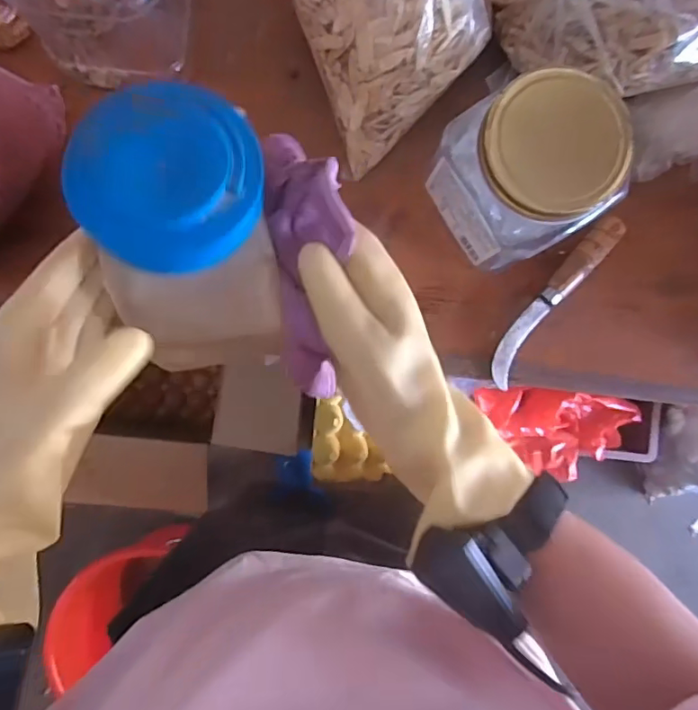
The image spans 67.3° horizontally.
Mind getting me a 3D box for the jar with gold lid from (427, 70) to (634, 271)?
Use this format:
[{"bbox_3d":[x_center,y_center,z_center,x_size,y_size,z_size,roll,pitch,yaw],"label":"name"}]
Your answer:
[{"bbox_3d":[0.131,-0.140,0.404,0.100,0.102,0.121,-30,91,-4],"label":"jar with gold lid"}]

